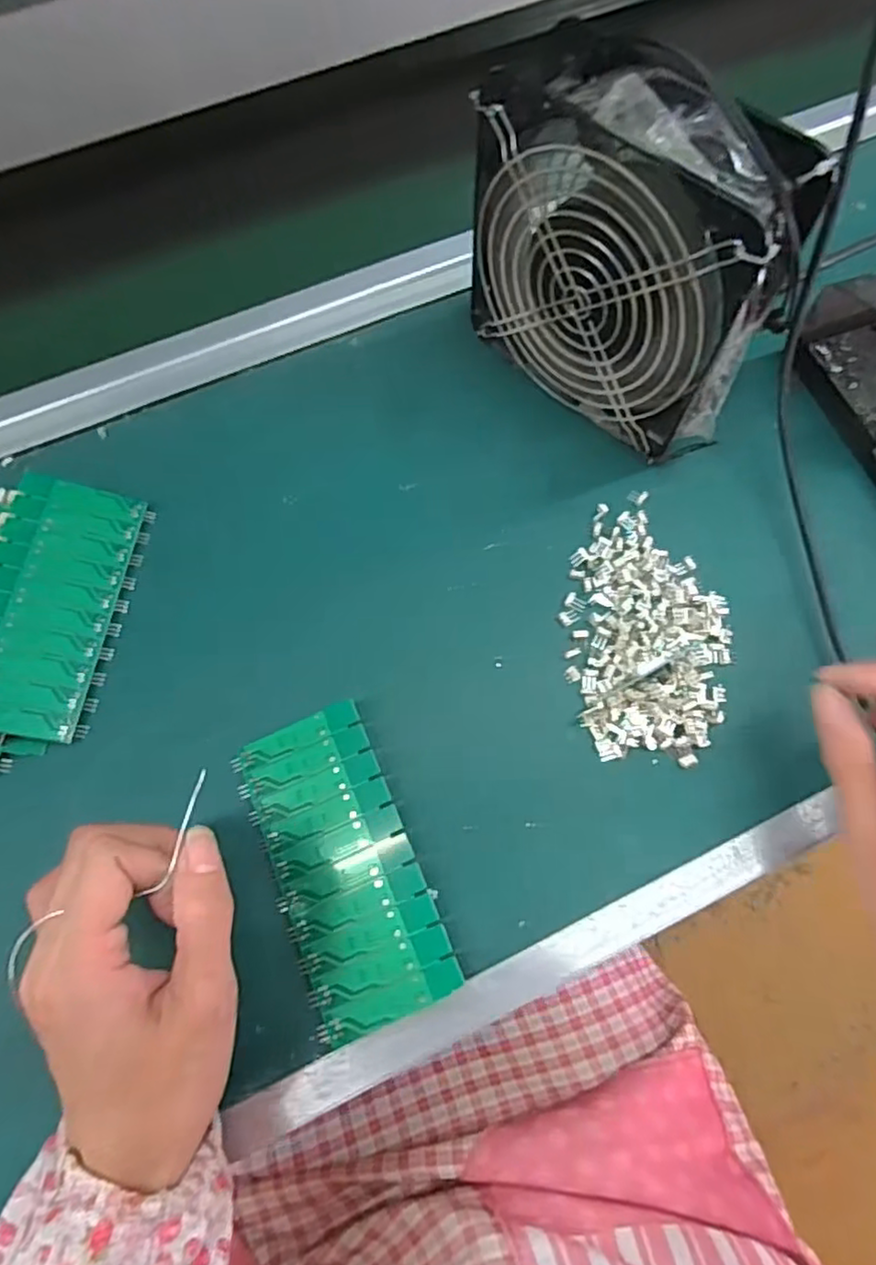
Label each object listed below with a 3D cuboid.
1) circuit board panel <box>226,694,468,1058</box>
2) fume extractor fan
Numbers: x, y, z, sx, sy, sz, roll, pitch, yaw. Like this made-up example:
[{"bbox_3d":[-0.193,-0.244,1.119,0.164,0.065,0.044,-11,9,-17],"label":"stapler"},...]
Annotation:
[{"bbox_3d":[-0.045,0.106,0.293,0.066,0.004,0.135,-24,71,1],"label":"circuit board panel"},{"bbox_3d":[0.092,-0.184,0.321,0.154,0.152,0.054,43,77,14],"label":"fume extractor fan"}]

